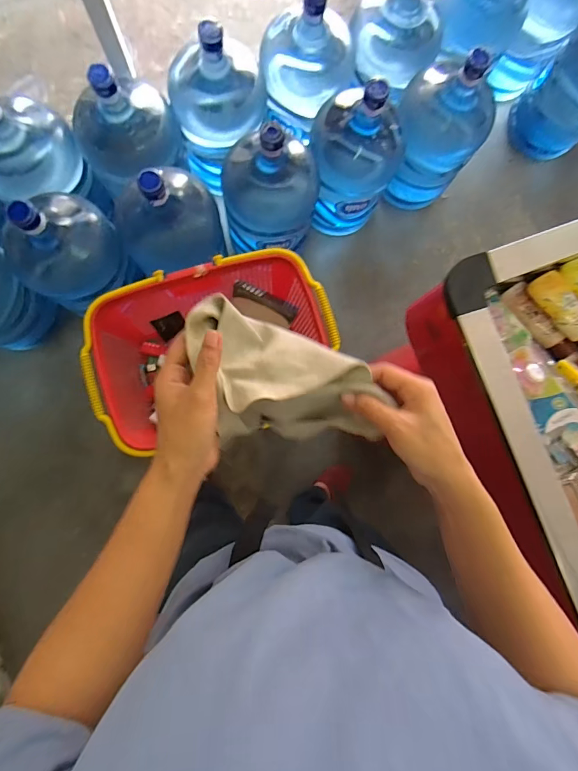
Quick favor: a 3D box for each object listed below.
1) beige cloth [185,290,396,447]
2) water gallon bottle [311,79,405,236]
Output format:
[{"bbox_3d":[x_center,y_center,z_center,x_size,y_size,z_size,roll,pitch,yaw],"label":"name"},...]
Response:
[{"bbox_3d":[-0.002,-0.013,0.400,0.166,0.076,0.132,-5,86,-4],"label":"beige cloth"},{"bbox_3d":[0.188,-0.655,1.165,0.254,0.436,0.271,0,86,-3],"label":"water gallon bottle"}]

